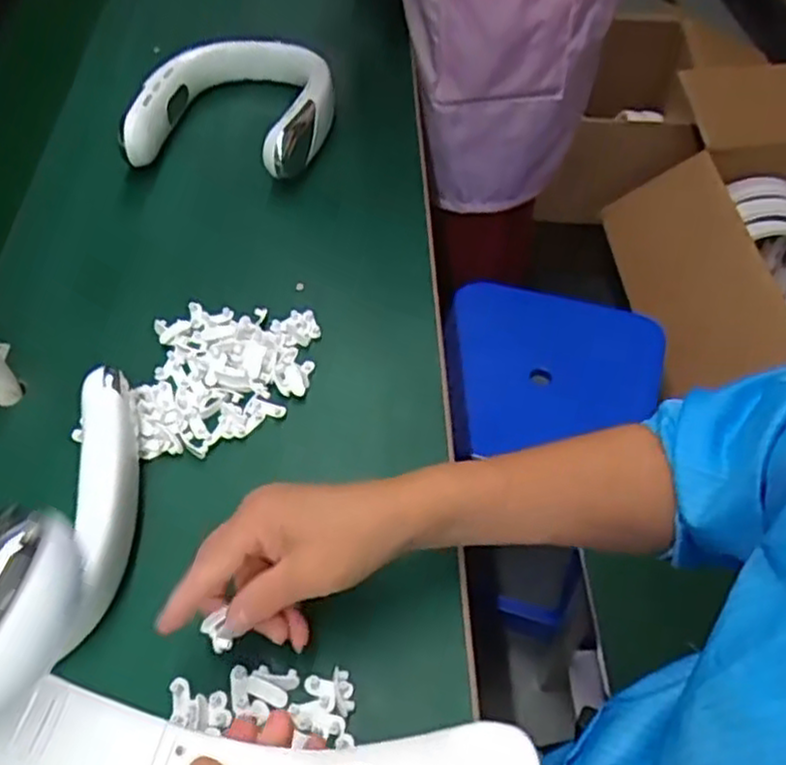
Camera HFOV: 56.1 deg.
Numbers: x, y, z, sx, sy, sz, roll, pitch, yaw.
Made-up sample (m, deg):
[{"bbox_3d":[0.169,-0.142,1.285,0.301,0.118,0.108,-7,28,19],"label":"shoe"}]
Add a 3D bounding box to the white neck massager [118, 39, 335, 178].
[{"bbox_3d":[-0.153,-0.263,0.710,0.177,0.054,0.167,9,53,9],"label":"white neck massager"}]

